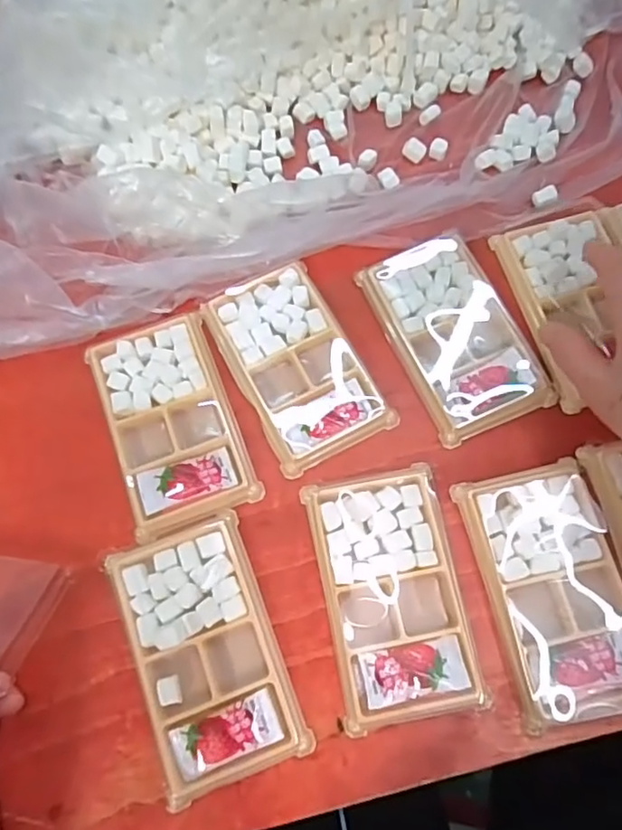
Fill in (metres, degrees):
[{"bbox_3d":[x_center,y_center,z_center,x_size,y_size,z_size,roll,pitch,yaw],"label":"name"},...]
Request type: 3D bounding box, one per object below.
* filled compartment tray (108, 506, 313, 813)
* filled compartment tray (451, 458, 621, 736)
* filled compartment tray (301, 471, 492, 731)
[{"bbox_3d":[-0.058,0.131,0.329,0.076,0.012,0.137,-20,72,-6],"label":"filled compartment tray"},{"bbox_3d":[0.143,0.099,0.334,0.081,0.010,0.139,-12,71,-3],"label":"filled compartment tray"},{"bbox_3d":[0.047,0.101,0.338,0.078,0.011,0.134,-11,71,-3],"label":"filled compartment tray"}]

